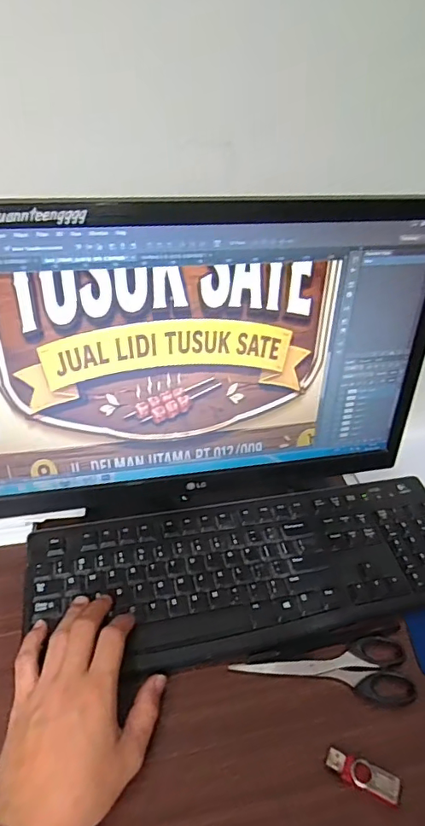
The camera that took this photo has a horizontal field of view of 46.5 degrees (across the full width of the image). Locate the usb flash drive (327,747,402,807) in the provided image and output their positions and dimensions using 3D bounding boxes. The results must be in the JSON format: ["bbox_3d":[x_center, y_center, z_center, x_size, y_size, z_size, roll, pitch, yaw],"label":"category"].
[{"bbox_3d":[0.110,0.265,0.360,0.052,0.008,0.019,19,45,15],"label":"usb flash drive"}]

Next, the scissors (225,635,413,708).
[{"bbox_3d":[0.099,0.229,0.423,0.152,0.005,0.057,-4,44,-10],"label":"scissors"}]

